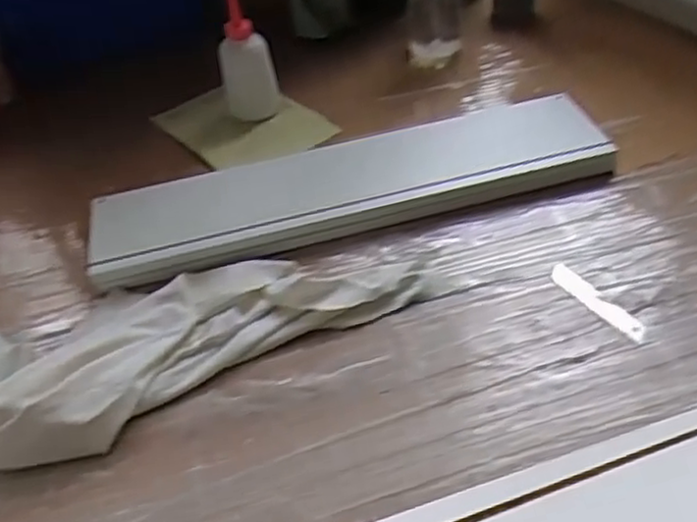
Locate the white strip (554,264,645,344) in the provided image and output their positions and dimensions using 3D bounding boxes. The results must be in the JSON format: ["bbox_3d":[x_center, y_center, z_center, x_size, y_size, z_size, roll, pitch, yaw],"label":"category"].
[{"bbox_3d":[0.209,0.032,0.603,0.023,0.004,0.100,-27,46,-19],"label":"white strip"}]

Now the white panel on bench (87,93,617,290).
[{"bbox_3d":[0.003,-0.076,0.722,0.513,0.023,0.127,-15,43,-8],"label":"white panel on bench"}]

